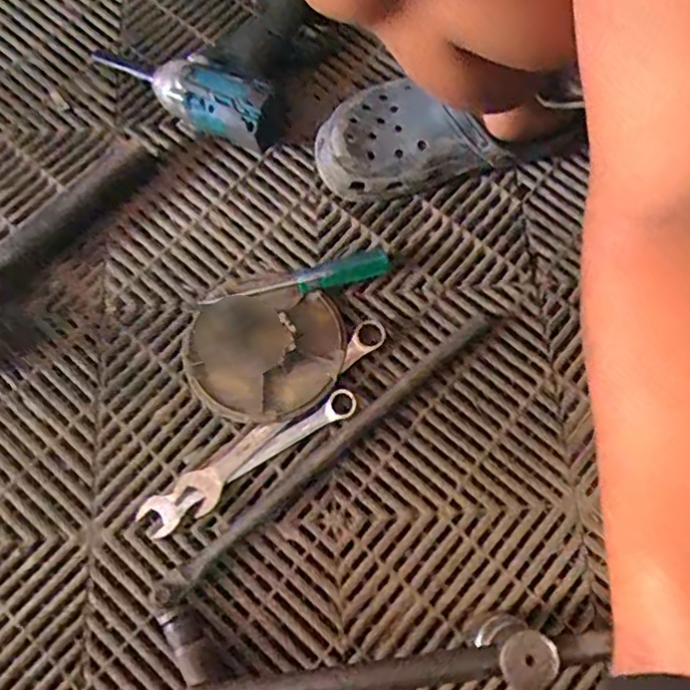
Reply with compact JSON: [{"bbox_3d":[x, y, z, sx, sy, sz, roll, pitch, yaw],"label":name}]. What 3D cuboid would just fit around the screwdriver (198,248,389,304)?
[{"bbox_3d":[-0.043,-0.058,0.576,0.175,0.025,0.030,-16,74,-6],"label":"screwdriver"}]

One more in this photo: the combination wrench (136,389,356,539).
[{"bbox_3d":[-0.081,0.096,0.532,0.201,0.013,0.031,-32,76,-10],"label":"combination wrench"}]

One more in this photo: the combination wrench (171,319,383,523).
[{"bbox_3d":[-0.050,0.059,0.542,0.227,0.012,0.035,-40,78,-12],"label":"combination wrench"}]

